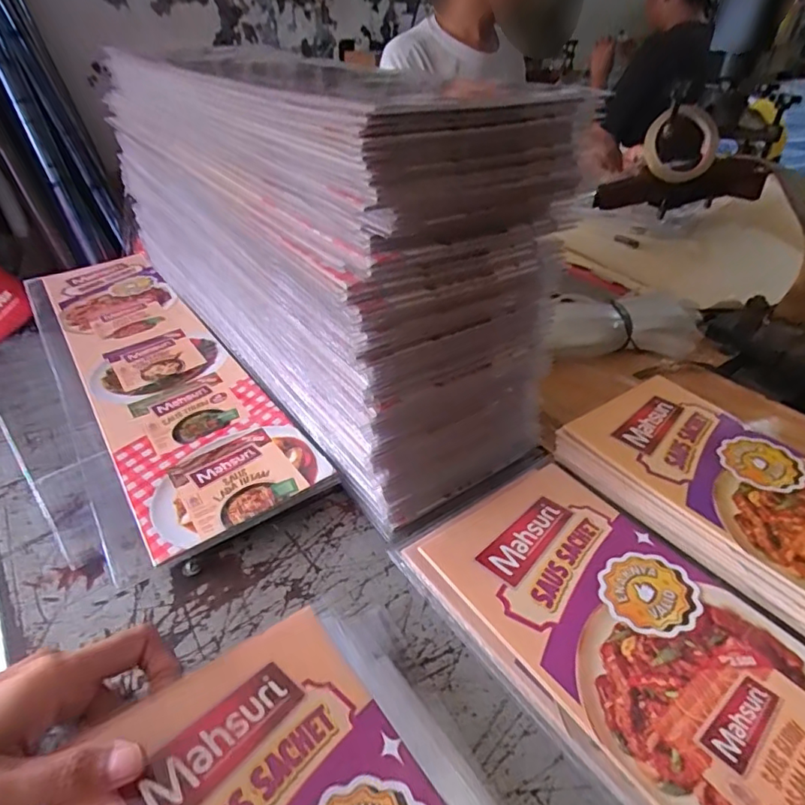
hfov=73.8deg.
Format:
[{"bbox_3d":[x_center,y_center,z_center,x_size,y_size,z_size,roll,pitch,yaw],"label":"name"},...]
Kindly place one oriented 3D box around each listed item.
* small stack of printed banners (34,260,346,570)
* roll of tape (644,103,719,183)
[{"bbox_3d":[-0.246,-0.046,0.524,0.124,0.011,0.535,-26,42,-25],"label":"small stack of printed banners"},{"bbox_3d":[0.382,-0.353,0.735,0.116,0.094,0.018,-6,19,-11],"label":"roll of tape"}]

